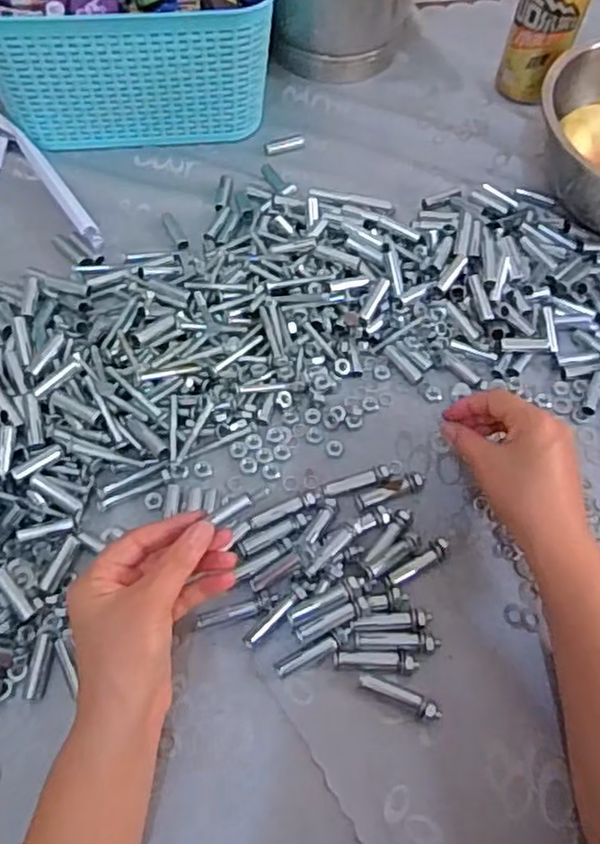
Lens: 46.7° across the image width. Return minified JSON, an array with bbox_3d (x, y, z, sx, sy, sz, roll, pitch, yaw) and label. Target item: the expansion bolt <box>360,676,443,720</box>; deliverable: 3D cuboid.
[{"bbox_3d":[0.064,0.173,0.440,0.054,0.010,0.011,26,62,12],"label":"expansion bolt"}]

